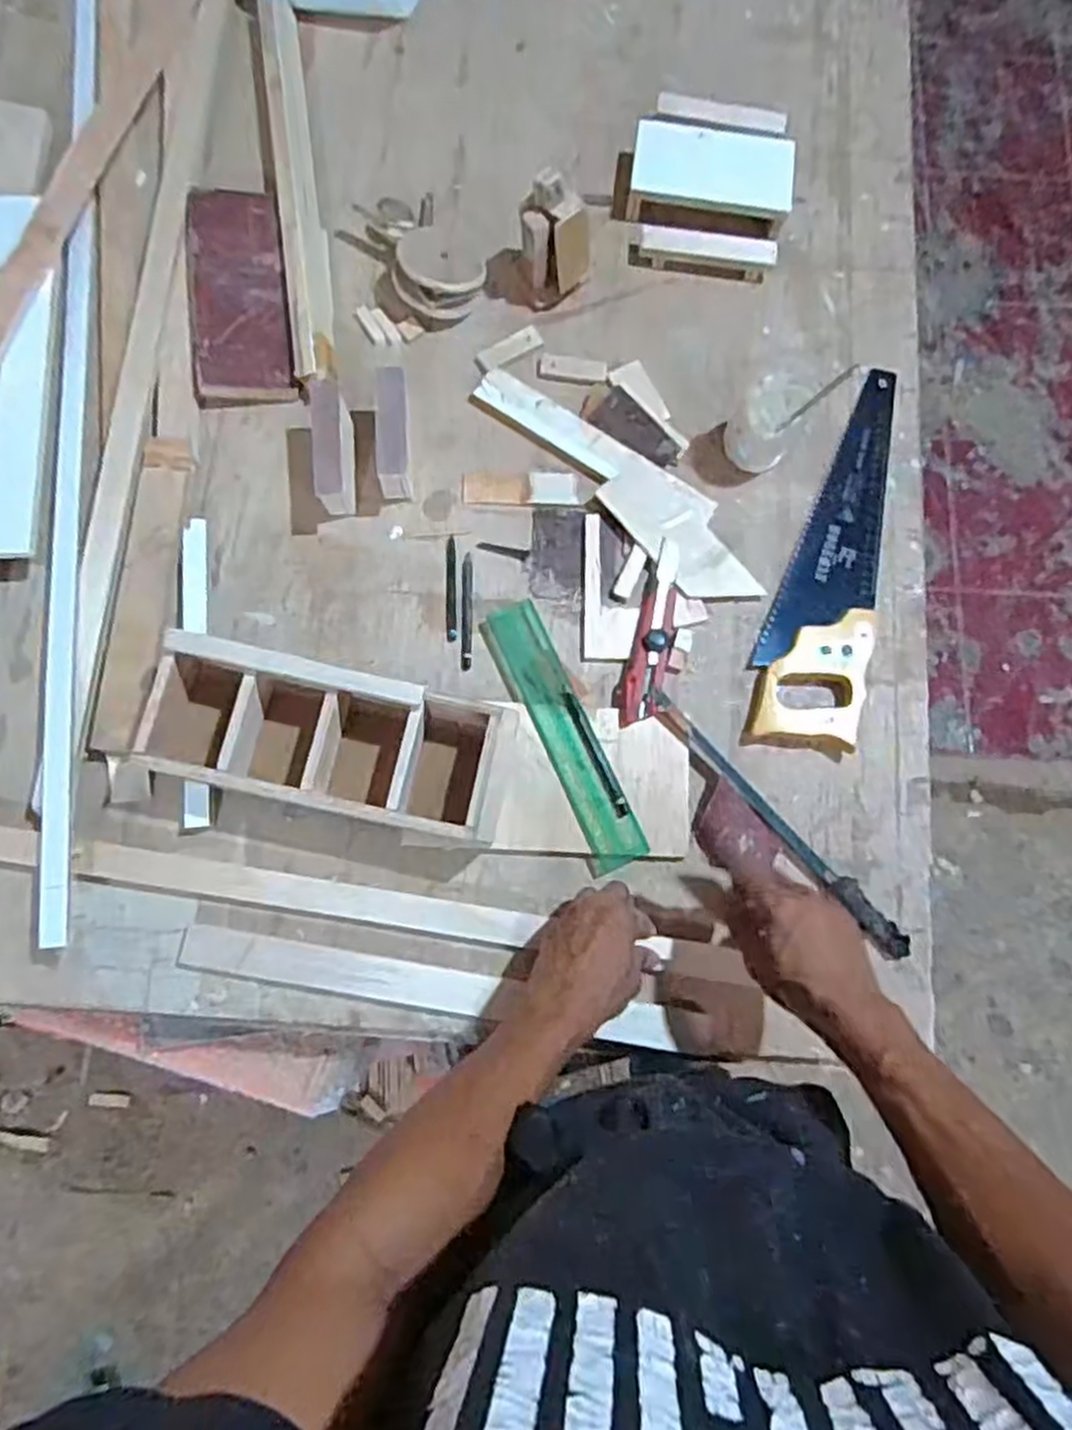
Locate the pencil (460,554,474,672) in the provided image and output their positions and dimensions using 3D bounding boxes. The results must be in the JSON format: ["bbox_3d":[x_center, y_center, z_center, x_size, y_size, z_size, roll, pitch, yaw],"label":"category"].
[{"bbox_3d":[-0.064,-0.096,0.729,0.011,0.004,0.113,0,77,-1],"label":"pencil"}]

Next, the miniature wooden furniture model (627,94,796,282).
[{"bbox_3d":[0.182,-0.560,0.822,0.169,0.041,0.193,10,78,1],"label":"miniature wooden furniture model"}]

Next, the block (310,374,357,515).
[{"bbox_3d":[-0.185,-0.243,0.718,0.029,0.054,0.125,-4,78,-2],"label":"block"}]

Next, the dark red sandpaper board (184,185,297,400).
[{"bbox_3d":[-0.288,-0.410,0.765,0.092,0.032,0.227,-7,78,-2],"label":"dark red sandpaper board"}]

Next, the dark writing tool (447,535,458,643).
[{"bbox_3d":[-0.079,-0.119,0.729,0.010,0.004,0.102,-2,77,-1],"label":"dark writing tool"}]

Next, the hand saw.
[{"bbox_3d":[0.284,-0.165,0.746,0.099,0.027,0.397,13,78,2],"label":"hand saw"}]

